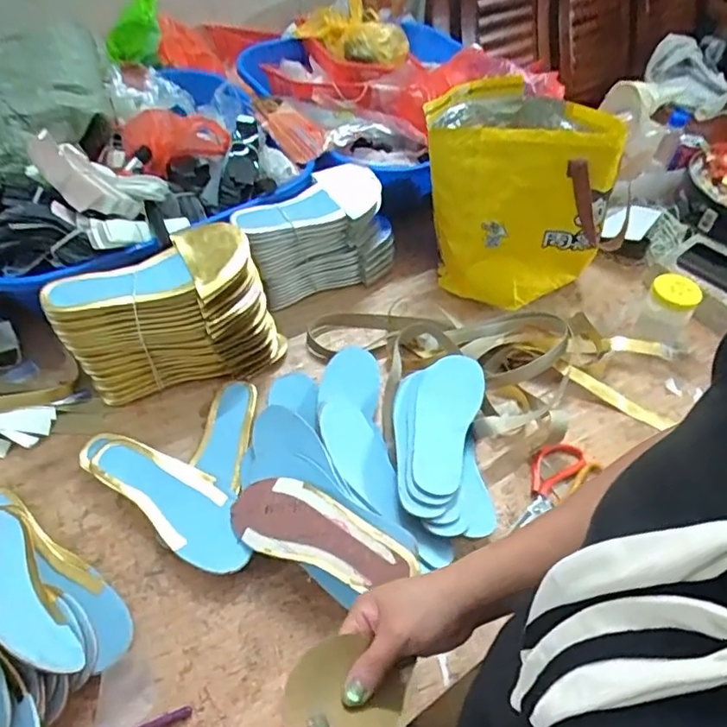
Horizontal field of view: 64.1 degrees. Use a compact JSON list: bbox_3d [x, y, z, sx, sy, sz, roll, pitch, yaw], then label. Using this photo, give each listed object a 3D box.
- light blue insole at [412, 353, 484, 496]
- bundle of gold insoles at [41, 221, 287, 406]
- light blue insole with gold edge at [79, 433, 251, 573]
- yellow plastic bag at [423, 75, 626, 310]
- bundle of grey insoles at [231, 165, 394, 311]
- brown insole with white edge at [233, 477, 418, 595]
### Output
[{"bbox_3d":[0.114,0.073,0.786,0.088,0.009,0.241,6,43,7],"label":"light blue insole"},{"bbox_3d":[-0.262,-0.051,0.818,0.281,0.195,0.134,-27,55,-24],"label":"bundle of gold insoles"},{"bbox_3d":[-0.238,0.165,0.730,0.266,0.043,0.096,30,54,23],"label":"light blue insole with gold edge"},{"bbox_3d":[0.245,-0.296,0.981,0.289,0.243,0.299,4,48,1],"label":"yellow plastic bag"},{"bbox_3d":[-0.083,-0.211,0.988,0.272,0.168,0.123,-22,53,-21],"label":"bundle of grey insoles"},{"bbox_3d":[-0.056,0.185,0.652,0.235,0.033,0.080,12,47,29],"label":"brown insole with white edge"}]

